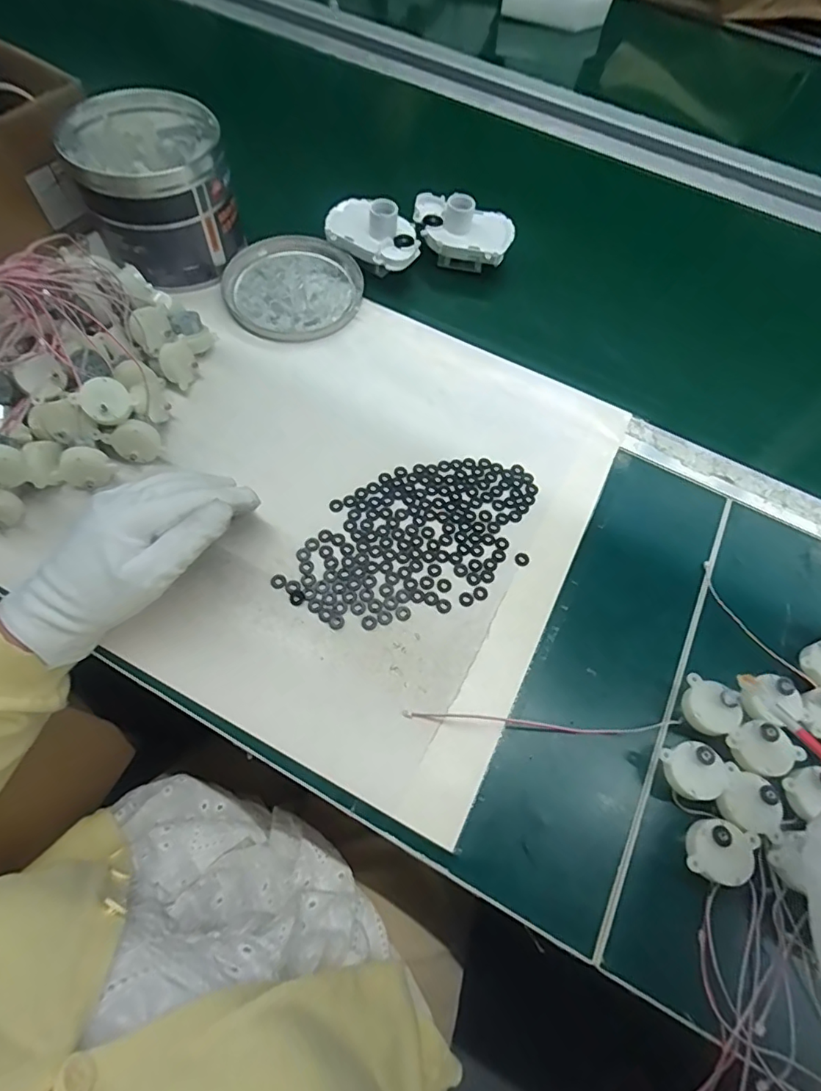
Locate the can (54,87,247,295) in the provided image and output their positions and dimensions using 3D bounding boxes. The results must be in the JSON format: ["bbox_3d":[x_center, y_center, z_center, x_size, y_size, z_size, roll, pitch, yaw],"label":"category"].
[{"bbox_3d":[-0.234,-0.327,0.477,0.127,0.105,0.130,-23,68,-14],"label":"can"}]

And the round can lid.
[{"bbox_3d":[-0.115,-0.255,0.499,0.133,0.013,0.128,1,64,-3],"label":"round can lid"}]

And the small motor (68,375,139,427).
[{"bbox_3d":[-0.225,-0.107,0.374,0.035,0.012,0.033,40,83,-9],"label":"small motor"}]

